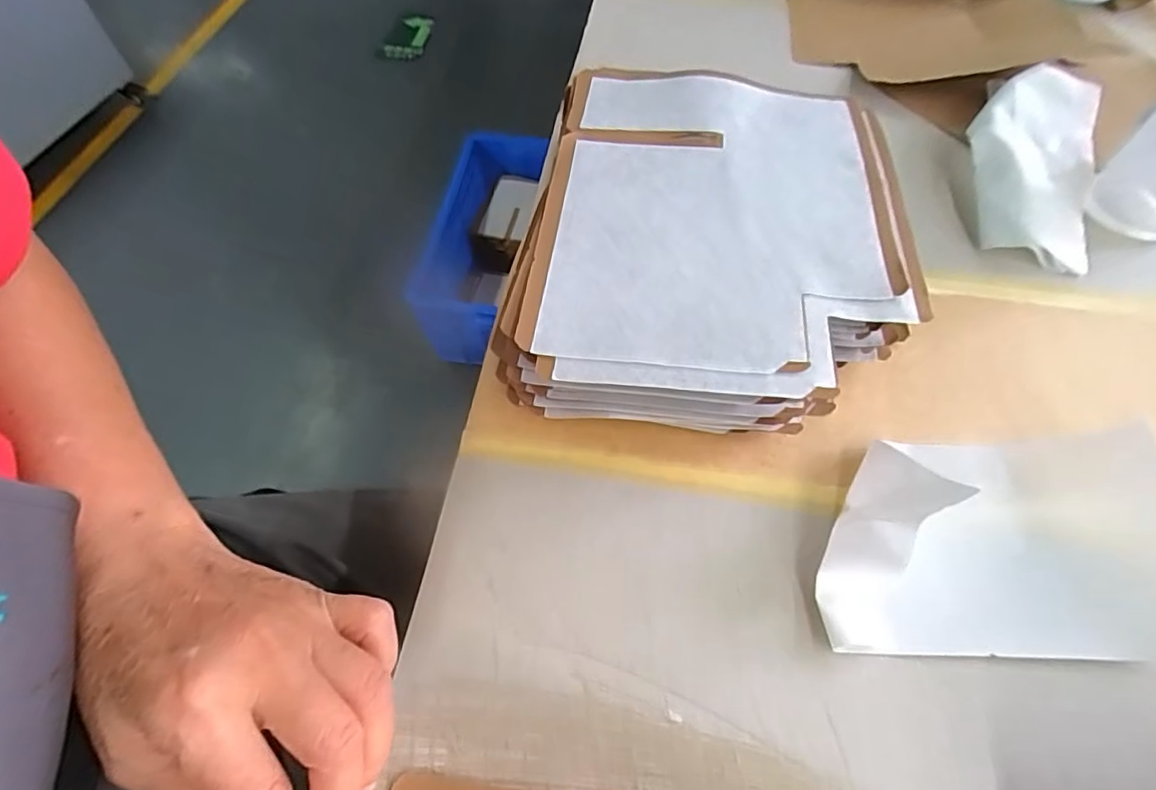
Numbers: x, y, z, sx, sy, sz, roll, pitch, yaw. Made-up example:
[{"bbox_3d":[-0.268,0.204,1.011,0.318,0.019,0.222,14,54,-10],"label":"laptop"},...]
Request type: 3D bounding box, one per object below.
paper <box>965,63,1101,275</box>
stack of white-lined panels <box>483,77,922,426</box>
[{"bbox_3d":[0.333,-0.170,0.432,0.087,0.040,0.174,21,61,14],"label":"paper"},{"bbox_3d":[0.081,-0.090,0.366,0.208,0.067,0.249,9,59,7],"label":"stack of white-lined panels"}]

